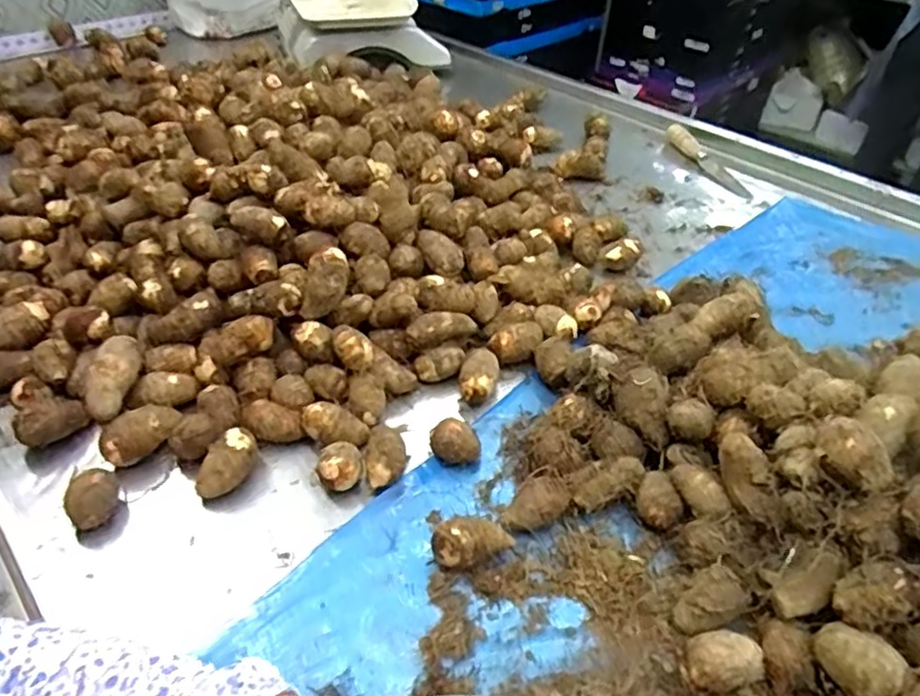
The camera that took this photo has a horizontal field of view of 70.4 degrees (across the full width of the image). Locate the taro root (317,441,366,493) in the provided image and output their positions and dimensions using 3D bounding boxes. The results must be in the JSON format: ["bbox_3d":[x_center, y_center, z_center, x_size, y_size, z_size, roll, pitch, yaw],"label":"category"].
[{"bbox_3d":[-0.096,0.099,0.529,0.036,0.036,0.034,-8,42,-10],"label":"taro root"}]

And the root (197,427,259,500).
[{"bbox_3d":[-0.188,0.096,0.532,0.034,0.038,0.058,29,49,28],"label":"root"}]

